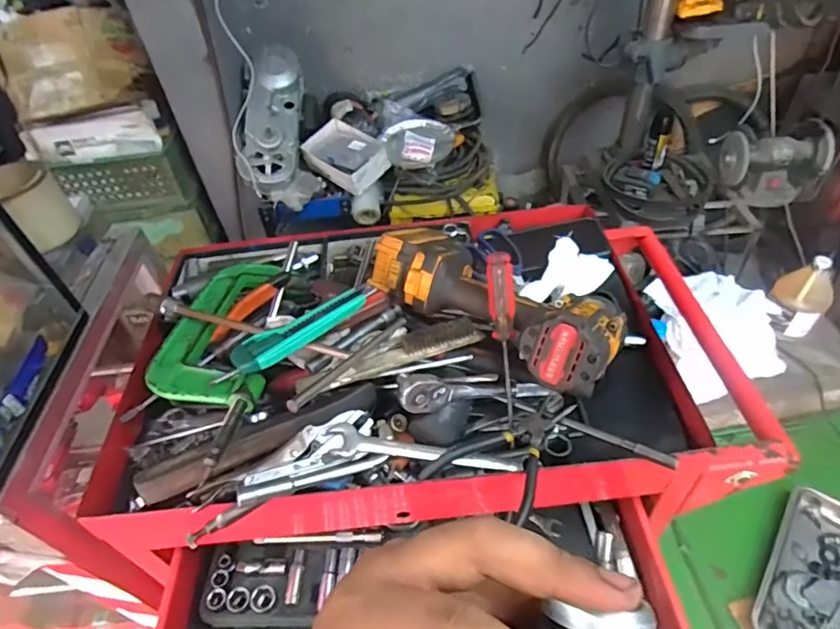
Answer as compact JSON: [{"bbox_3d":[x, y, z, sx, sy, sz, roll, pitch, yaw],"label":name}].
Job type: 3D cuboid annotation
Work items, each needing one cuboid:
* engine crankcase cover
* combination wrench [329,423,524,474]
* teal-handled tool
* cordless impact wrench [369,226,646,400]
[{"bbox_3d":[-0.407,-0.558,1.454,0.143,0.119,0.451,-3,69,4],"label":"engine crankcase cover"},{"bbox_3d":[0.010,0.136,0.508,0.191,0.014,0.030,12,45,-10],"label":"combination wrench"},{"bbox_3d":[-0.110,0.011,0.516,0.152,0.020,0.031,-33,51,-24],"label":"teal-handled tool"},{"bbox_3d":[0.078,-0.022,0.553,0.270,0.074,0.117,29,55,30],"label":"cordless impact wrench"}]

